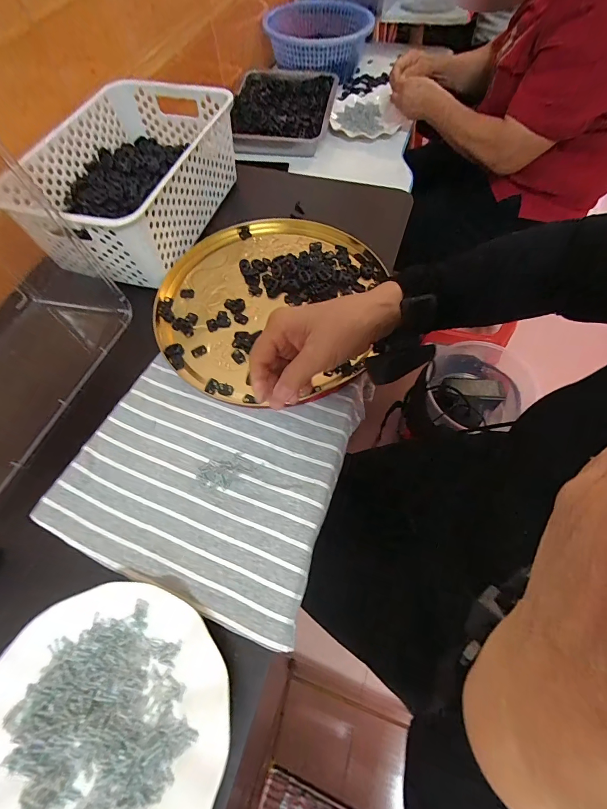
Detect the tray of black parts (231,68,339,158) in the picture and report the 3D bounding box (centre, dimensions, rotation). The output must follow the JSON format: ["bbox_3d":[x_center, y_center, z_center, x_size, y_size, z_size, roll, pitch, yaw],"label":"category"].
[{"bbox_3d":[-0.051,-0.717,0.851,0.232,0.054,0.329,8,63,6],"label":"tray of black parts"}]

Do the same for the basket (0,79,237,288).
[{"bbox_3d":[-0.234,-0.316,0.503,0.205,0.112,0.302,16,64,10],"label":"basket"}]

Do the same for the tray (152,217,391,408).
[{"bbox_3d":[-0.048,-0.135,0.456,0.270,0.023,0.289,-1,62,2],"label":"tray"}]

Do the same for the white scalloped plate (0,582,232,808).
[{"bbox_3d":[-0.145,0.235,0.258,0.177,0.020,0.176,-1,62,2],"label":"white scalloped plate"}]

